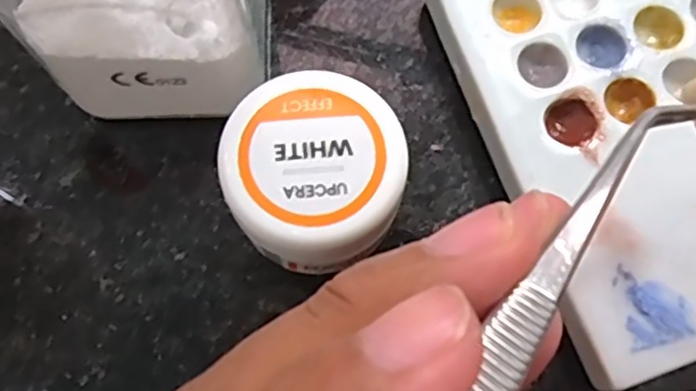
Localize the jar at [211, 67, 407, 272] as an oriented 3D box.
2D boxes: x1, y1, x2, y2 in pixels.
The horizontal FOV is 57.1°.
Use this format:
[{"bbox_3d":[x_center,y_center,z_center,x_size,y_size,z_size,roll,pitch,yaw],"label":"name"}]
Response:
[{"bbox_3d":[-0.006,-0.002,0.122,0.031,0.030,0.035,12,74,4],"label":"jar"}]

